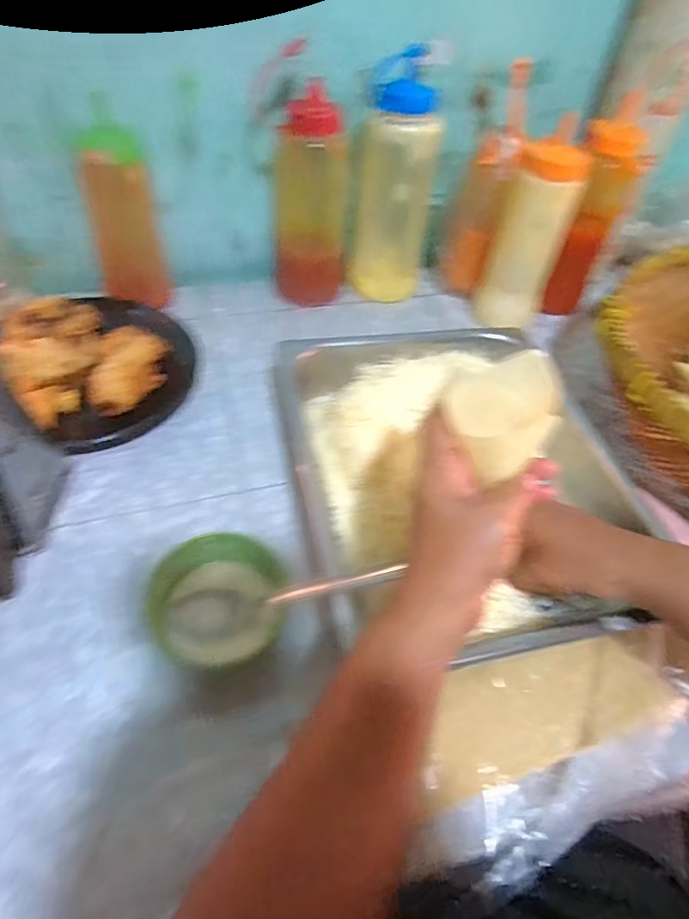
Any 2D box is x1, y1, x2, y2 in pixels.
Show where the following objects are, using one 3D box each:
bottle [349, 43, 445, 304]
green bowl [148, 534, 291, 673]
[{"bbox_3d":[0.057,-0.302,0.604,0.085,0.231,0.072,15,52,8],"label":"bottle"},{"bbox_3d":[-0.085,0.097,0.364,0.088,0.044,0.077,-15,54,-15],"label":"green bowl"}]

